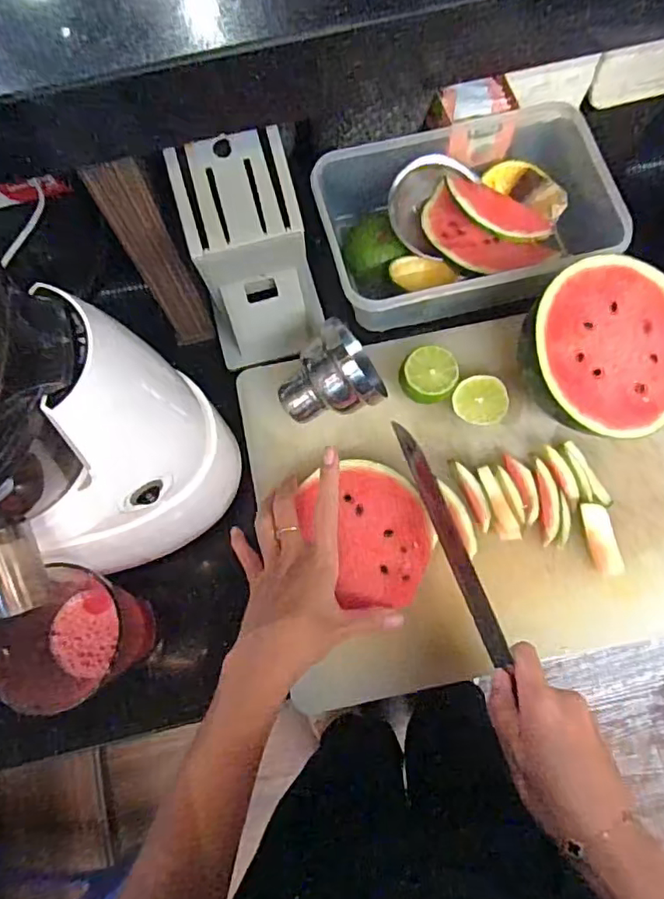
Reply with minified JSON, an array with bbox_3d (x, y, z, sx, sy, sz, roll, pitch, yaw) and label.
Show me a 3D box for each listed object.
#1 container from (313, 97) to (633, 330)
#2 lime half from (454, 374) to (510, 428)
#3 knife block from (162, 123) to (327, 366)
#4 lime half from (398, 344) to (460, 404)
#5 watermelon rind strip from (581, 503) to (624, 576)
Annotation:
[{"bbox_3d":[0.122,-0.210,0.547,0.259,0.078,0.197,-10,75,-1],"label":"container"},{"bbox_3d":[0.131,-0.043,0.505,0.046,0.013,0.043,0,75,2],"label":"lime half"},{"bbox_3d":[-0.063,-0.145,0.460,0.091,0.191,0.076,-10,75,-1],"label":"knife block"},{"bbox_3d":[0.084,-0.064,0.500,0.046,0.025,0.048,0,75,2],"label":"lime half"},{"bbox_3d":[0.223,0.074,0.475,0.024,0.005,0.061,-13,91,10],"label":"watermelon rind strip"}]

